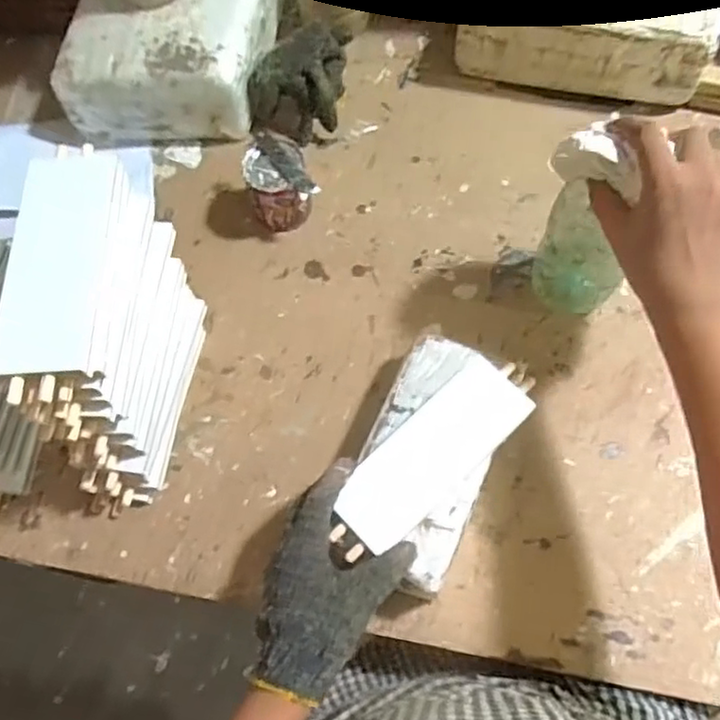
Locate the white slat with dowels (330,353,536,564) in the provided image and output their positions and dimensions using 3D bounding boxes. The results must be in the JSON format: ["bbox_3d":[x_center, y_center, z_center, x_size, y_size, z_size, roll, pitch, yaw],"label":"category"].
[{"bbox_3d":[0.059,0.074,0.520,0.192,0.014,0.065,-42,72,-13],"label":"white slat with dowels"}]

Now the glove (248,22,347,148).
[{"bbox_3d":[-0.064,-0.300,0.706,0.095,0.078,0.093,16,68,9],"label":"glove"}]

